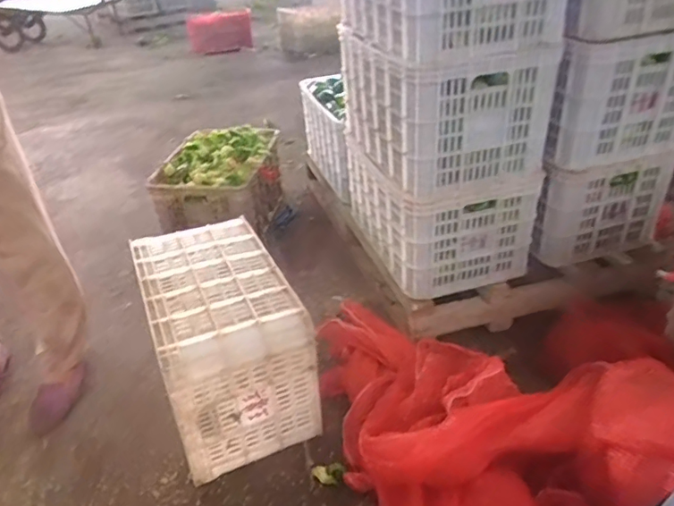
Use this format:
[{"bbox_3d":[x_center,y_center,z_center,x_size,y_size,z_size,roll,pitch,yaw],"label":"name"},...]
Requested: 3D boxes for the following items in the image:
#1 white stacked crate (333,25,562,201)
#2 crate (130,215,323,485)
[{"bbox_3d":[0.261,-0.381,1.327,0.402,0.286,0.434,-14,34,-17],"label":"white stacked crate"},{"bbox_3d":[-0.255,0.173,1.191,0.278,0.298,0.473,-17,35,-19],"label":"crate"}]

